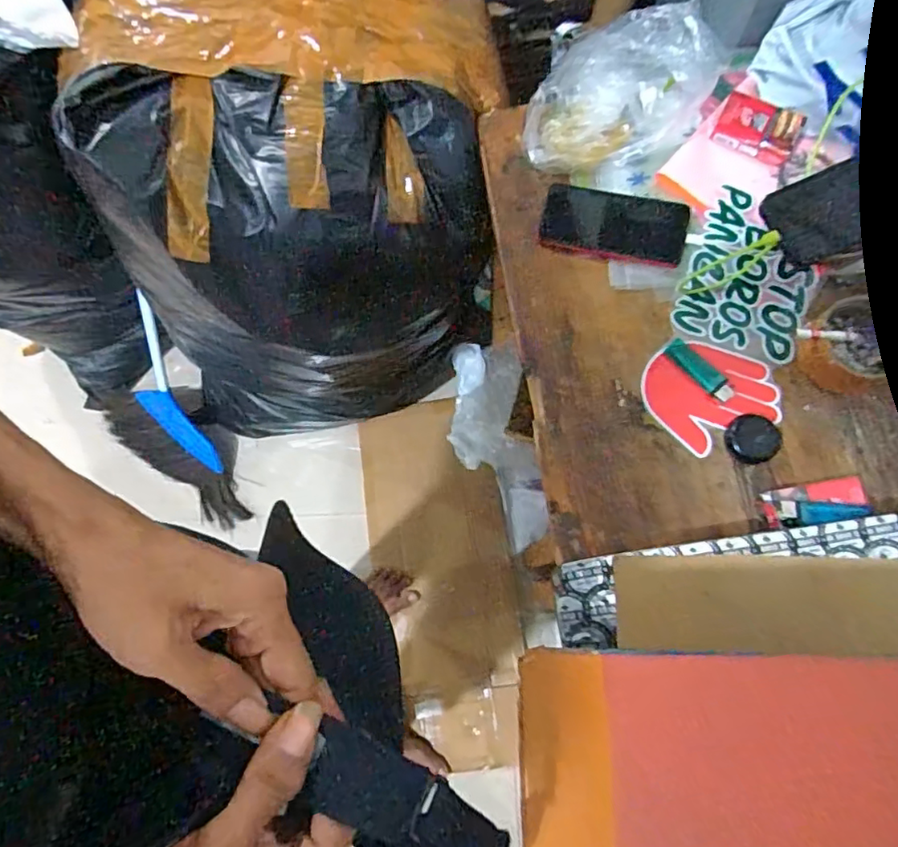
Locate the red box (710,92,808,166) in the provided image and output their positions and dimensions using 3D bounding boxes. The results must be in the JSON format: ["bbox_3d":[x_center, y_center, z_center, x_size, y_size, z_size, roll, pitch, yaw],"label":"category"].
[{"bbox_3d":[0.335,-0.320,0.624,0.082,0.017,0.064,27,79,11],"label":"red box"}]

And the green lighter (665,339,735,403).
[{"bbox_3d":[0.250,-0.054,0.574,0.020,0.012,0.076,-36,75,-5],"label":"green lighter"}]

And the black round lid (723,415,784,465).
[{"bbox_3d":[0.290,0.015,0.550,0.052,0.007,0.046,-13,75,1],"label":"black round lid"}]

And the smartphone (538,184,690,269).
[{"bbox_3d":[0.177,-0.214,0.623,0.149,0.005,0.080,12,80,10],"label":"smartphone"}]

